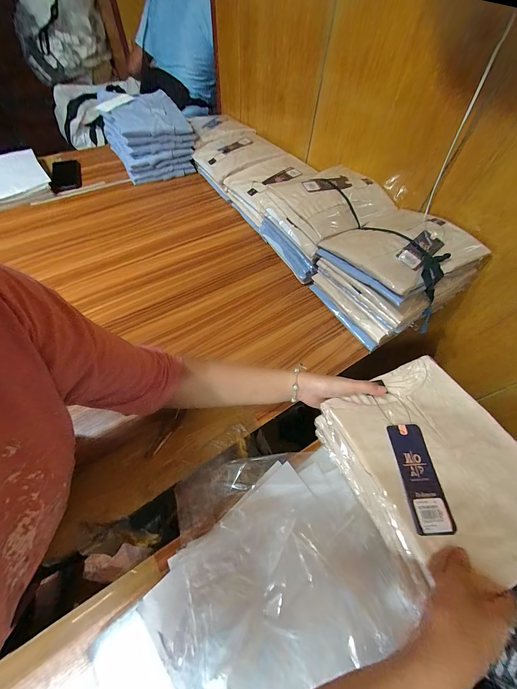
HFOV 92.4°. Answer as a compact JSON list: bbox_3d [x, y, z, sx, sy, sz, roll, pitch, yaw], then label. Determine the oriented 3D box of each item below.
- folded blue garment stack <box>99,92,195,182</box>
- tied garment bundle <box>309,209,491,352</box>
[{"bbox_3d":[-0.364,-0.688,0.838,0.224,0.195,0.256,-27,64,-18],"label":"folded blue garment stack"},{"bbox_3d":[0.283,-0.155,0.543,0.243,0.171,0.224,-29,63,-18],"label":"tied garment bundle"}]

